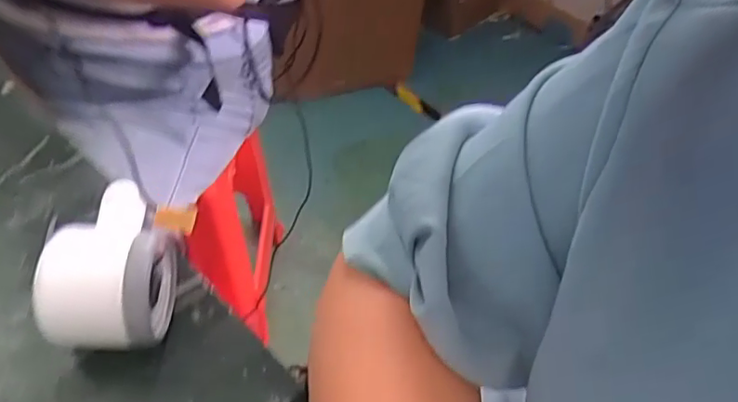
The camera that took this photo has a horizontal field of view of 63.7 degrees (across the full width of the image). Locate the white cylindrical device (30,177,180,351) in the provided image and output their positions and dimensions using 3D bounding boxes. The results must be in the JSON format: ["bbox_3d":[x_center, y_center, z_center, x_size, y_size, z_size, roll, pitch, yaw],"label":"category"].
[{"bbox_3d":[-0.134,0.037,0.316,0.057,0.057,0.077,2,48,-6],"label":"white cylindrical device"}]

